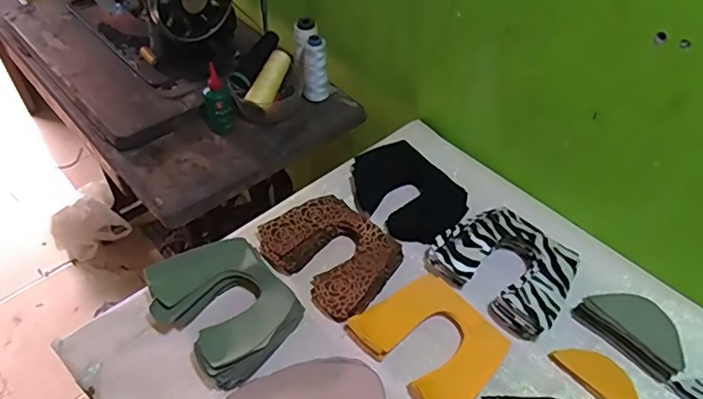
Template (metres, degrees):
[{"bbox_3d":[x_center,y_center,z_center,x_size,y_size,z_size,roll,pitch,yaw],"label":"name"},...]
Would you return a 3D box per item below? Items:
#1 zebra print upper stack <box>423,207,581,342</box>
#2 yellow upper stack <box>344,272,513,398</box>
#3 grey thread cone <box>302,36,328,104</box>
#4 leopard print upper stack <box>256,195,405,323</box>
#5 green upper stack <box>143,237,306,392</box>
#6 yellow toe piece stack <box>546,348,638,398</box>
[{"bbox_3d":[0.190,0.082,0.681,0.164,0.051,0.131,33,55,25],"label":"zebra print upper stack"},{"bbox_3d":[0.092,0.162,0.623,0.128,0.023,0.153,-33,57,-28],"label":"yellow upper stack"},{"bbox_3d":[-0.062,-0.220,0.908,0.042,0.108,0.038,6,48,3],"label":"grey thread cone"},{"bbox_3d":[-0.026,0.067,0.703,0.164,0.031,0.132,33,55,25],"label":"leopard print upper stack"},{"bbox_3d":[-0.144,0.124,0.634,0.163,0.060,0.136,36,56,27],"label":"green upper stack"},{"bbox_3d":[0.278,0.198,0.600,0.042,0.013,0.109,-31,56,-27],"label":"yellow toe piece stack"}]

